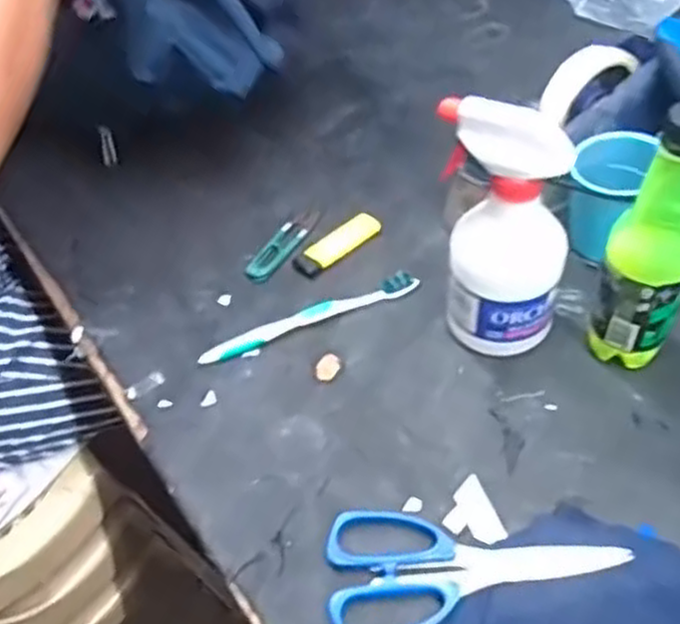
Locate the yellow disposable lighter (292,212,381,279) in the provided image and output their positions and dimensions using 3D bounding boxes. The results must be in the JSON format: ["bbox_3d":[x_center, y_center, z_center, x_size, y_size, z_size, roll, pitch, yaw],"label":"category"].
[{"bbox_3d":[-0.002,-0.059,0.644,0.083,0.006,0.025,-35,56,-21],"label":"yellow disposable lighter"}]

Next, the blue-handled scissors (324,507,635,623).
[{"bbox_3d":[0.076,0.144,0.469,0.176,0.012,0.082,-15,51,-6],"label":"blue-handled scissors"}]

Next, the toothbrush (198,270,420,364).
[{"bbox_3d":[-0.023,0.002,0.596,0.178,0.011,0.021,-21,52,-10],"label":"toothbrush"}]

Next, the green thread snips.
[{"bbox_3d":[-0.049,-0.058,0.651,0.024,0.005,0.087,23,57,23],"label":"green thread snips"}]

